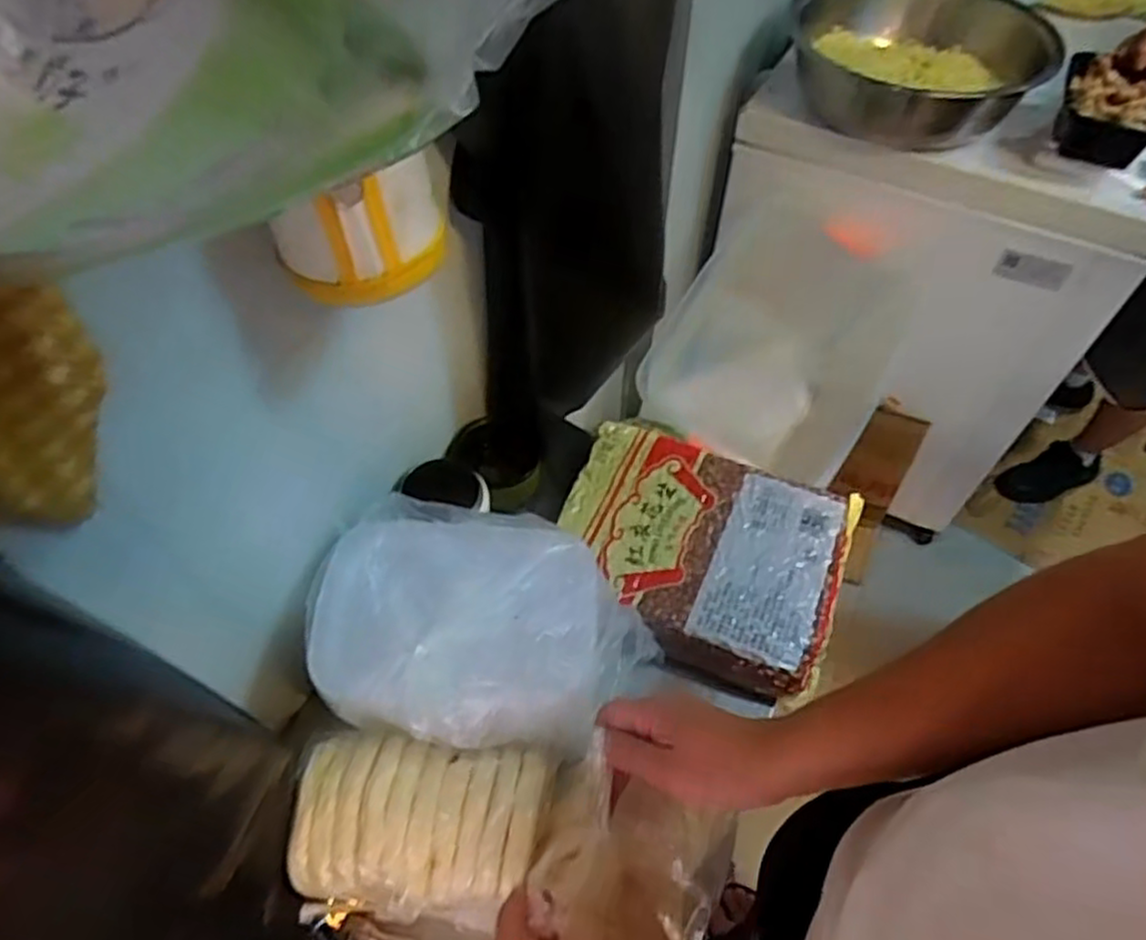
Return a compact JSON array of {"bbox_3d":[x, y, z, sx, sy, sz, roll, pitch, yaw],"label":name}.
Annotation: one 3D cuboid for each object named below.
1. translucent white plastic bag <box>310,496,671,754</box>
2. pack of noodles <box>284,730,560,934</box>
[{"bbox_3d":[-0.076,0.118,0.566,0.249,0.050,0.182,4,54,2],"label":"translucent white plastic bag"},{"bbox_3d":[-0.113,0.260,0.540,0.181,0.056,0.119,6,54,3],"label":"pack of noodles"}]

